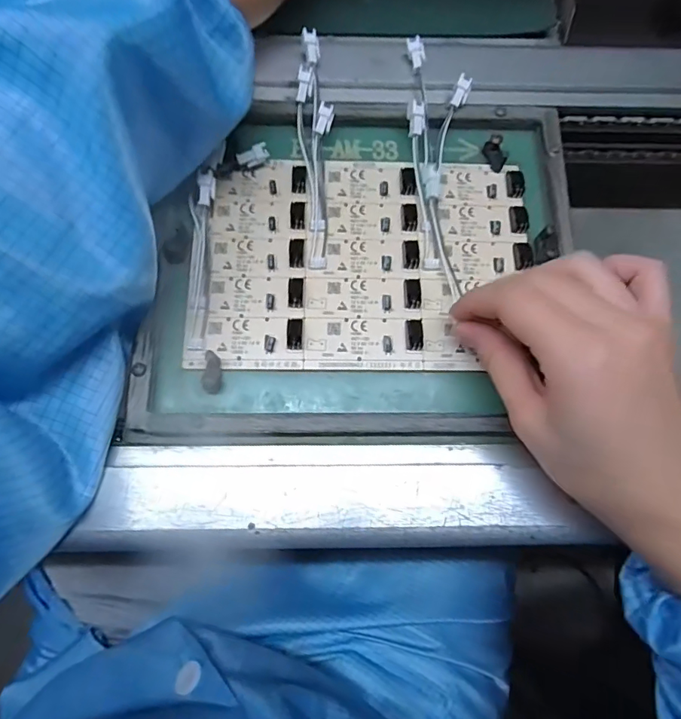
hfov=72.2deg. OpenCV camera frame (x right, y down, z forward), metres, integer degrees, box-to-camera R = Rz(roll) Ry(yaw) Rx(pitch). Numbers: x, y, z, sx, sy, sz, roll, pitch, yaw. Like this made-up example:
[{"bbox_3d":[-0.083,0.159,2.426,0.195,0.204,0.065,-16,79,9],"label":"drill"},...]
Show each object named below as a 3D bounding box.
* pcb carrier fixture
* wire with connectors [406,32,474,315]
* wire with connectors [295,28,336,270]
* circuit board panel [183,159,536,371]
[{"bbox_3d":[0.013,-0.057,0.263,0.223,0.021,0.208,4,74,1],"label":"pcb carrier fixture"},{"bbox_3d":[0.060,-0.114,0.276,0.036,0.019,0.159,-3,82,-1],"label":"wire with connectors"},{"bbox_3d":[-0.014,-0.125,0.273,0.020,0.025,0.141,-1,72,-4],"label":"wire with connectors"},{"bbox_3d":[0.015,-0.057,0.268,0.187,0.012,0.127,0,74,0],"label":"circuit board panel"}]

